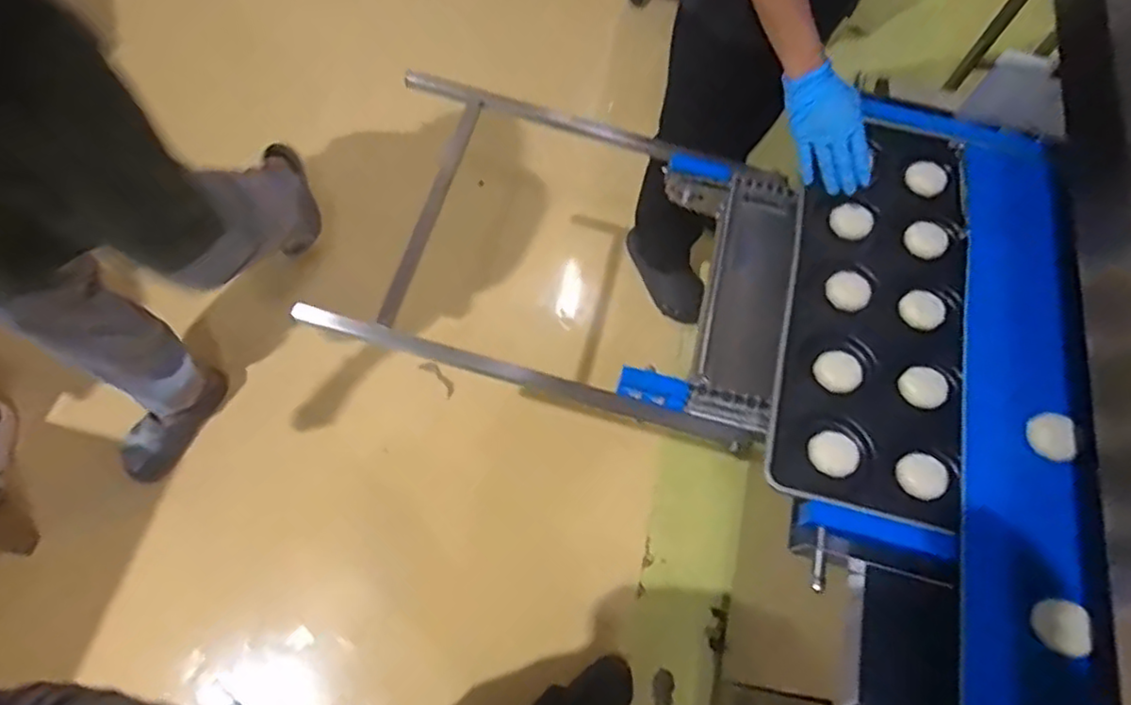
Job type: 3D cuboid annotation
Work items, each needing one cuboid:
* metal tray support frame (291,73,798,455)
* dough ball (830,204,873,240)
[{"bbox_3d":[0.007,-0.155,0.923,0.623,0.091,0.465,16,66,4],"label":"metal tray support frame"},{"bbox_3d":[0.409,-0.187,0.921,0.057,0.024,0.046,-5,66,-6],"label":"dough ball"}]

